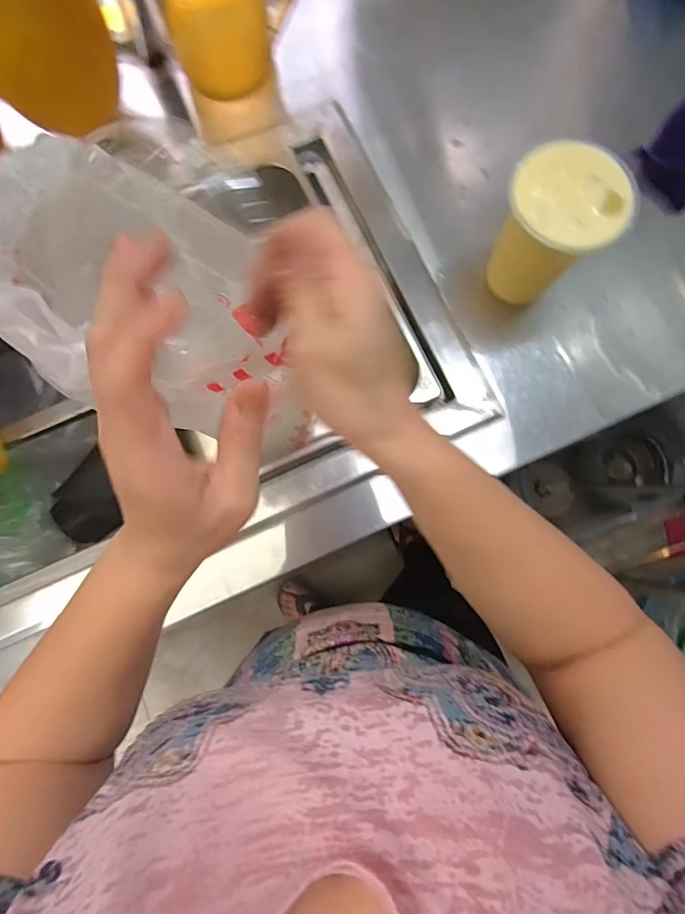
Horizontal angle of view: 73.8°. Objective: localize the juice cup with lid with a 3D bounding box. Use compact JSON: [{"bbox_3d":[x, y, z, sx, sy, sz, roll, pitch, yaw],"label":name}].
[{"bbox_3d":[0.203,-0.222,0.464,0.094,0.136,0.103,0,81,-1],"label":"juice cup with lid"}]

